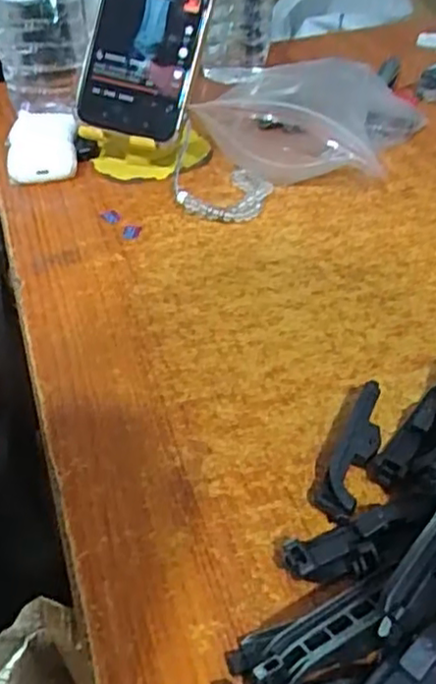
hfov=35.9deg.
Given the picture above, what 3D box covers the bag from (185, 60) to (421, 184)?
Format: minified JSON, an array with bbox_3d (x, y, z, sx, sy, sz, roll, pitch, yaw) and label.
[{"bbox_3d":[0.073,-0.171,0.498,0.116,0.065,0.150,19,46,22],"label":"bag"}]

